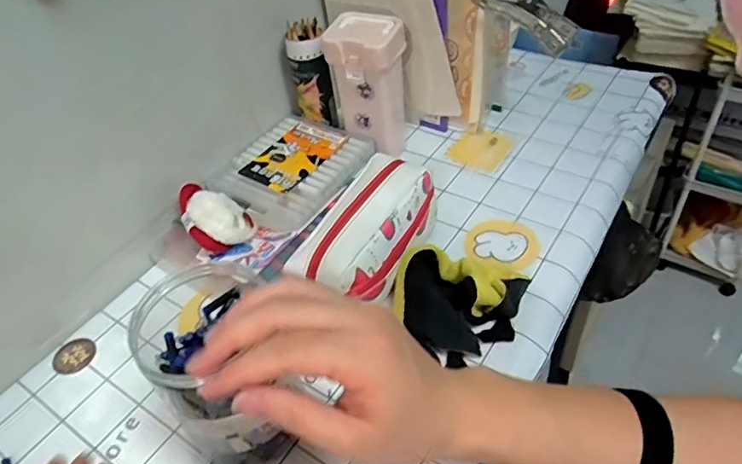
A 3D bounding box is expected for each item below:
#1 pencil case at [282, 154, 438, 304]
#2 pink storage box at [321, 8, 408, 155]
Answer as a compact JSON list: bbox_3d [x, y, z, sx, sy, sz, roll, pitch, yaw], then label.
[{"bbox_3d":[0.001,0.006,0.547,0.077,0.106,0.179,17,52,26],"label":"pencil case"},{"bbox_3d":[0.001,-0.171,0.657,0.084,0.159,0.057,12,50,22],"label":"pink storage box"}]

